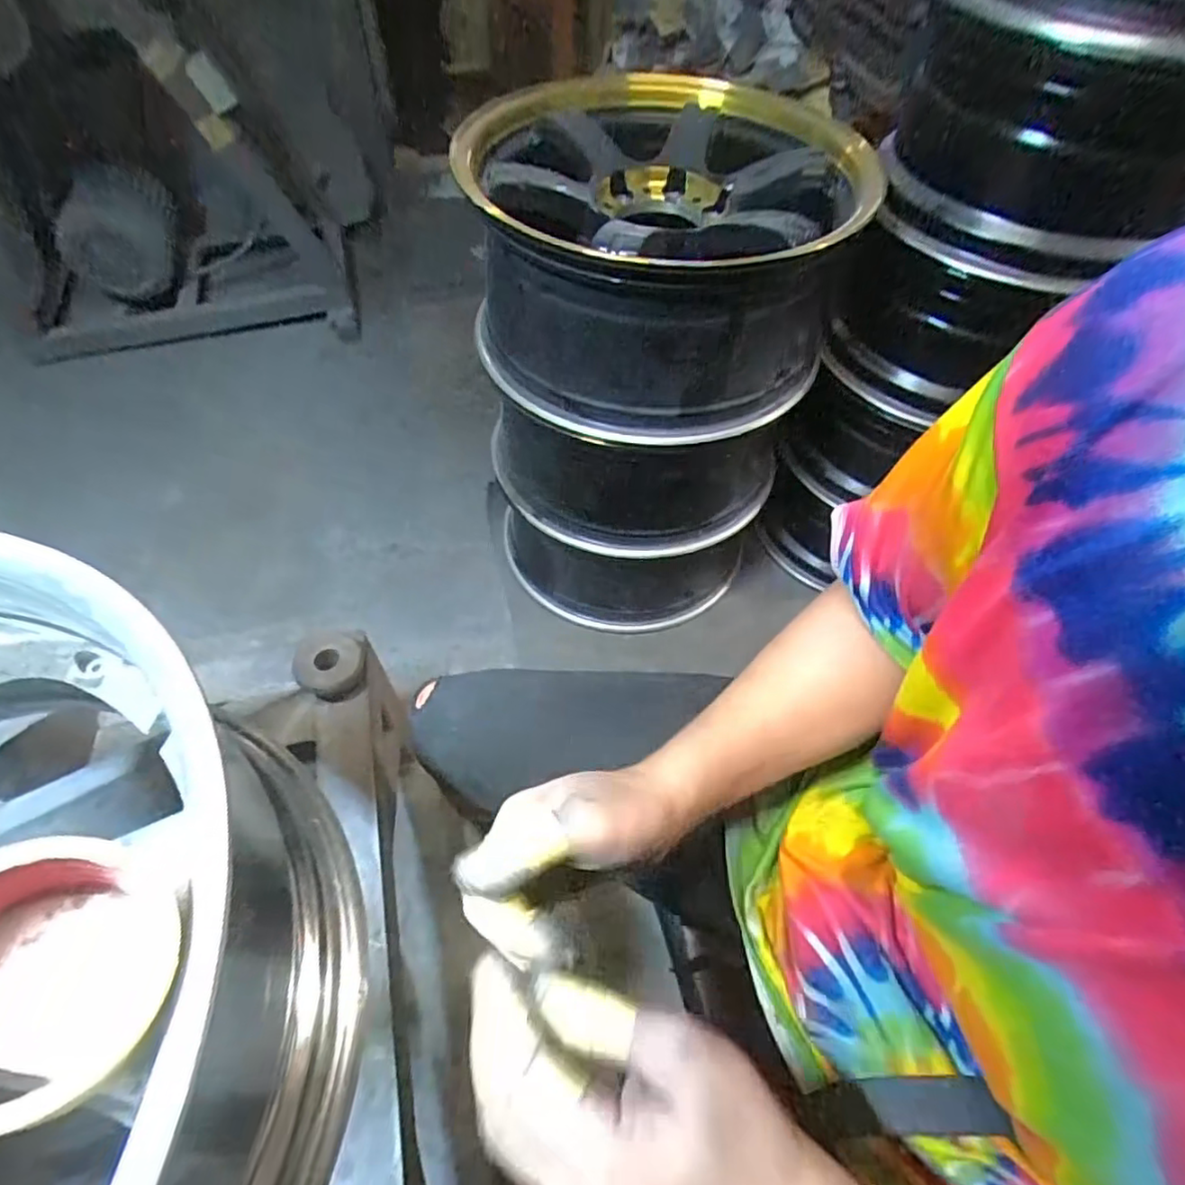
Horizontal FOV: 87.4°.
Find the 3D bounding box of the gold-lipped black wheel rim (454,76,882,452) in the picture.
[{"bbox_3d":[0.078,-0.445,0.810,0.442,0.231,0.459,1,56,-2],"label":"gold-lipped black wheel rim"}]

